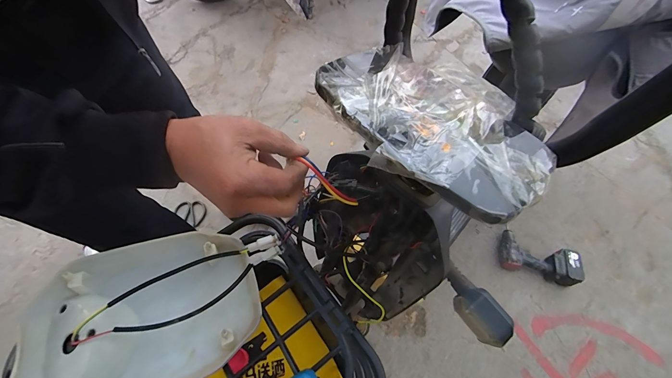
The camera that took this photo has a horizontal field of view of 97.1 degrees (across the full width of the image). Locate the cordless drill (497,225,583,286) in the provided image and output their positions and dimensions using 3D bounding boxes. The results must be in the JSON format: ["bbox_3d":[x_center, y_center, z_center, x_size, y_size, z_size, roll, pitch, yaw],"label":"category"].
[{"bbox_3d":[0.713,0.243,1.052,0.245,0.087,0.136,19,63,6],"label":"cordless drill"}]

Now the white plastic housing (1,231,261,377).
[{"bbox_3d":[-0.214,0.143,0.346,0.239,0.063,0.183,-22,63,-14],"label":"white plastic housing"}]

